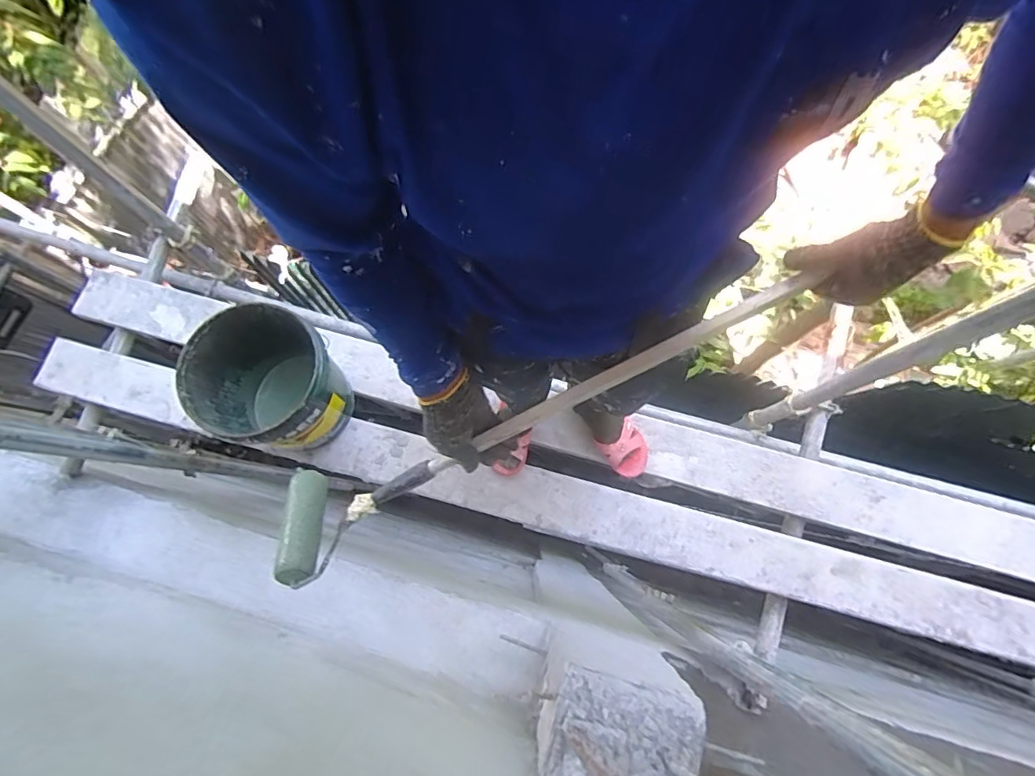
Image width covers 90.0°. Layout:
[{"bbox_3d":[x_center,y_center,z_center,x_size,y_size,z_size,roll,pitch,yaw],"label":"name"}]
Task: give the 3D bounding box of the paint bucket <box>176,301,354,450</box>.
[{"bbox_3d":[-0.572,0.006,1.294,0.294,0.402,0.286,0,75,0],"label":"paint bucket"}]

